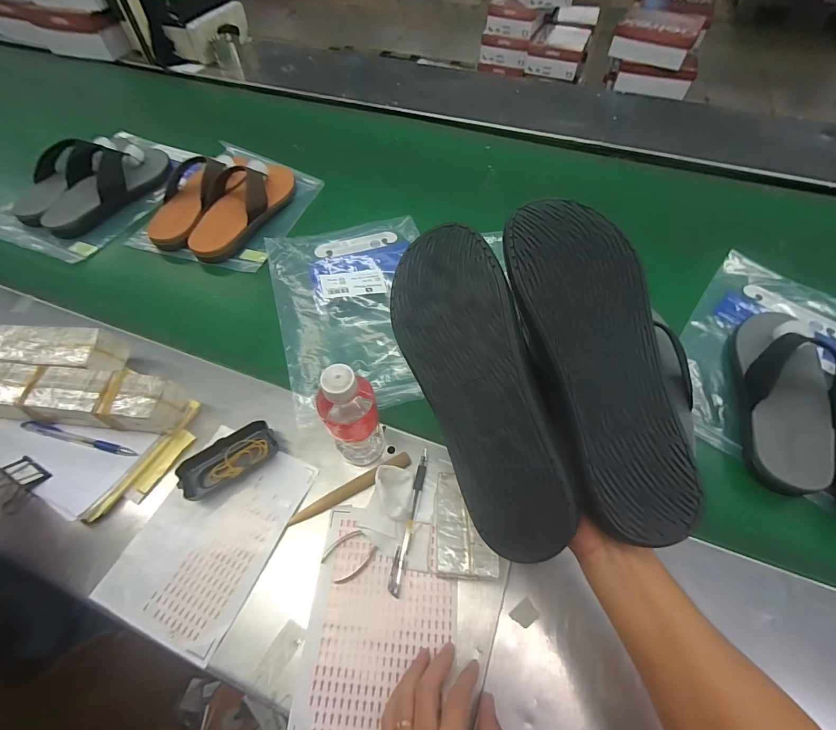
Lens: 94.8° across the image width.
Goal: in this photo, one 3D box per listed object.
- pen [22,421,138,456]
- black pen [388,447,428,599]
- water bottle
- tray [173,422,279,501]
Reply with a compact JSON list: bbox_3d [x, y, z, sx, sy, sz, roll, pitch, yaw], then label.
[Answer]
[{"bbox_3d":[-0.422,0.091,0.477,0.168,0.018,0.013,13,57,8],"label":"pen"},{"bbox_3d":[-0.009,0.172,0.435,0.014,0.016,0.156,11,57,7],"label":"black pen"},{"bbox_3d":[-0.070,0.058,0.412,0.056,0.168,0.051,0,57,0],"label":"water bottle"},{"bbox_3d":[-0.228,0.115,0.464,0.113,0.023,0.054,-29,62,-18],"label":"tray"}]

